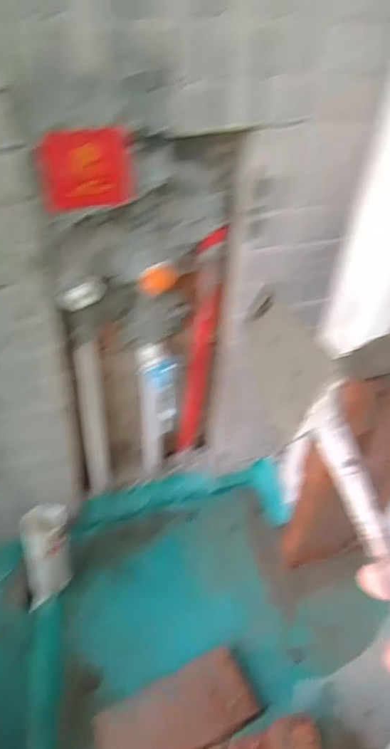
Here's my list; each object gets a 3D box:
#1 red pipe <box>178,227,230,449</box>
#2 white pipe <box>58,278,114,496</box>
[{"bbox_3d":[0.007,-0.026,0.824,0.025,0.421,0.041,25,48,19],"label":"red pipe"},{"bbox_3d":[-0.152,0.037,0.781,0.050,0.422,0.043,-25,52,-27],"label":"white pipe"}]

